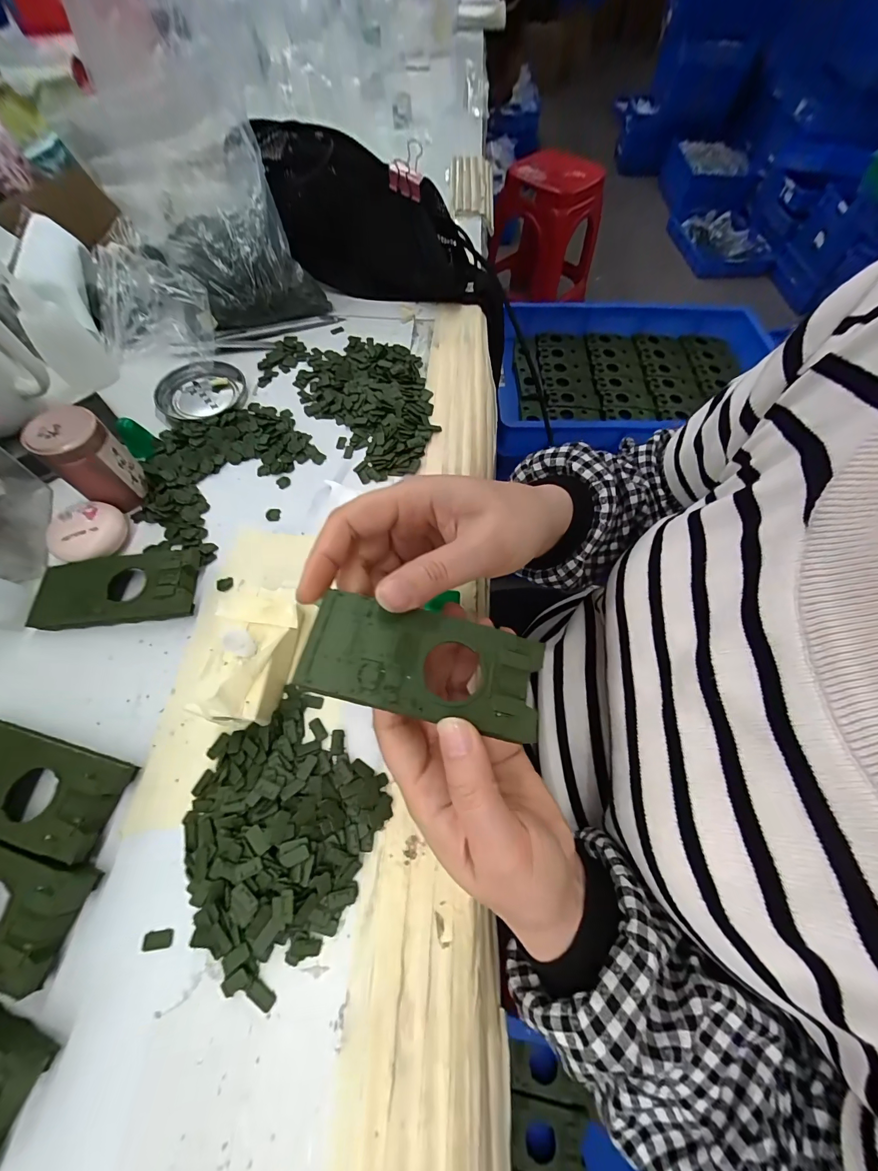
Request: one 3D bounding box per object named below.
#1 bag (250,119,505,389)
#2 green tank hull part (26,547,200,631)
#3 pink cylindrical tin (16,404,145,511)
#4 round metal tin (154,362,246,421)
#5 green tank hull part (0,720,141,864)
[{"bbox_3d":[-0.045,-0.380,0.422,0.308,0.112,0.088,20,64,-15],"label":"bag"},{"bbox_3d":[-0.221,0.003,0.266,0.108,0.020,0.050,-6,65,-4],"label":"green tank hull part"},{"bbox_3d":[-0.253,-0.091,0.281,0.038,0.064,0.043,35,69,15],"label":"pink cylindrical tin"},{"bbox_3d":[-0.225,-0.180,0.362,0.075,0.017,0.068,-6,65,-4],"label":"round metal tin"},{"bbox_3d":[-0.226,0.110,0.213,0.104,0.022,0.045,14,65,6],"label":"green tank hull part"}]

